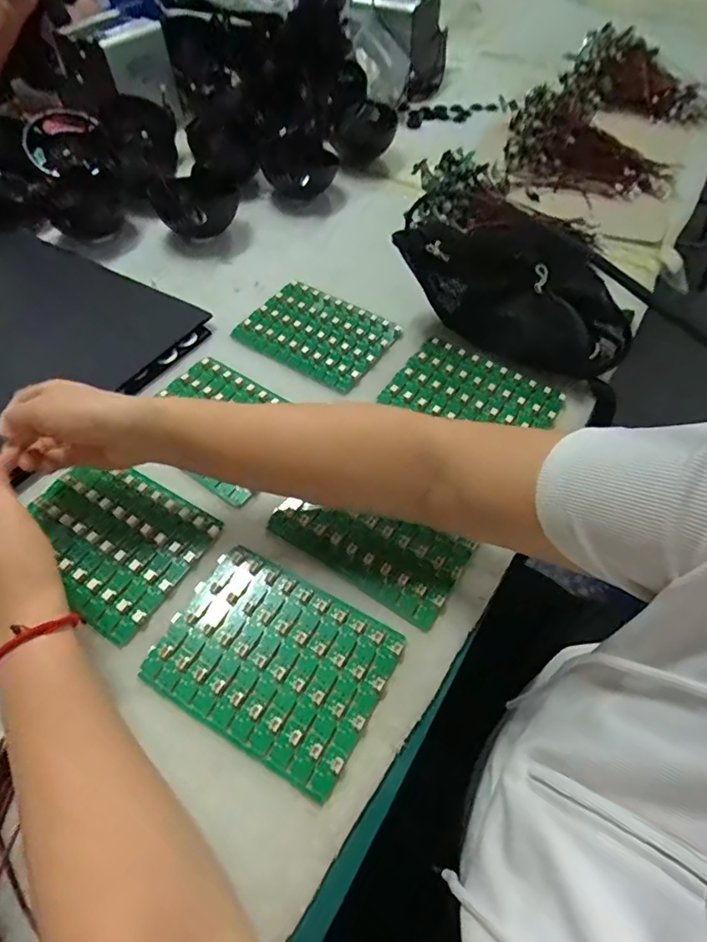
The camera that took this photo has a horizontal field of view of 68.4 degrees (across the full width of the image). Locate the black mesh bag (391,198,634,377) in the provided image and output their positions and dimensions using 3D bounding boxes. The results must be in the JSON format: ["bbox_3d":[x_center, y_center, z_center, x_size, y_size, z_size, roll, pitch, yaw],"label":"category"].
[{"bbox_3d":[0.174,-0.194,0.569,0.264,0.132,0.060,29,59,3],"label":"black mesh bag"}]

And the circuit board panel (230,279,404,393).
[{"bbox_3d":[-0.042,-0.165,0.614,0.163,0.007,0.122,30,62,17],"label":"circuit board panel"}]

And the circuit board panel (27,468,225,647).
[{"bbox_3d":[-0.214,0.056,0.458,0.161,0.006,0.124,27,59,18],"label":"circuit board panel"}]

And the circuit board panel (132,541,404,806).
[{"bbox_3d":[-0.061,0.142,0.402,0.166,0.006,0.127,25,59,17],"label":"circuit board panel"}]

